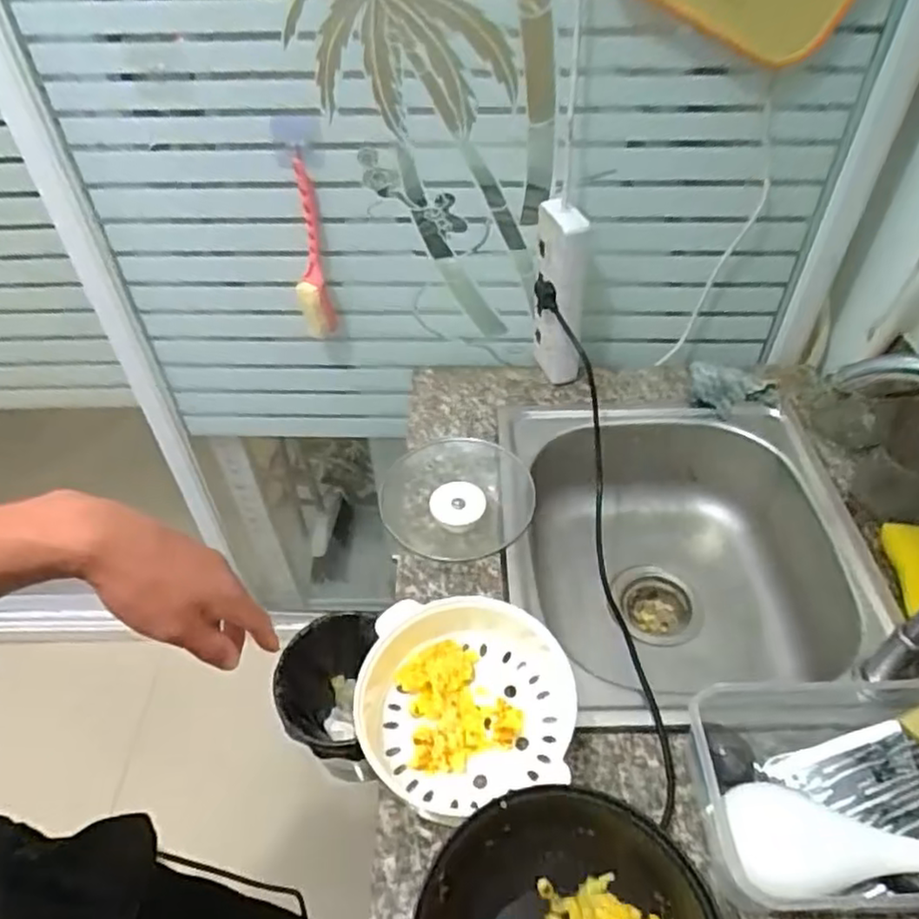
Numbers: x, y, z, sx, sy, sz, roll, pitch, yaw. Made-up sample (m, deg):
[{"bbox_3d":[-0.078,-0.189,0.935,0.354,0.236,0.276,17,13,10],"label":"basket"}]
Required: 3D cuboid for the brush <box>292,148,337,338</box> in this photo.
[{"bbox_3d":[-0.186,-0.251,0.823,0.040,0.223,0.041,-8,47,-5],"label":"brush"}]

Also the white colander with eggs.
[{"bbox_3d":[0.005,0.200,0.550,0.177,0.063,0.151,-1,47,1],"label":"white colander with eggs"}]

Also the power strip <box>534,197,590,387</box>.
[{"bbox_3d":[0.126,-0.205,0.836,0.062,0.220,0.073,3,47,4],"label":"power strip"}]

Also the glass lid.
[{"bbox_3d":[-0.004,0.041,0.728,0.161,0.038,0.158,-1,47,1],"label":"glass lid"}]

